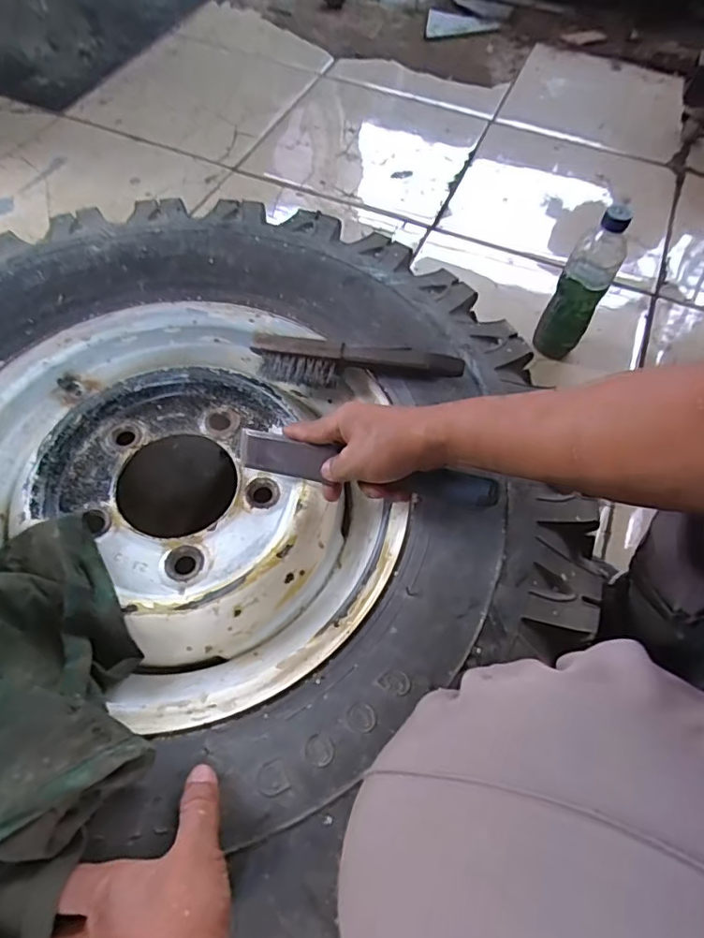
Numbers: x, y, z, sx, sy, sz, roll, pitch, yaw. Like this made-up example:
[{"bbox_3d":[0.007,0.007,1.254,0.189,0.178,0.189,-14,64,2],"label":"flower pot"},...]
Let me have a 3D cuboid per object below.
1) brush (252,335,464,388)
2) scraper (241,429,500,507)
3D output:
[{"bbox_3d":[-0.003,-0.107,0.559,0.222,0.030,0.039,6,58,20],"label":"brush"},{"bbox_3d":[0.004,-0.002,0.487,0.251,0.023,0.036,10,98,27],"label":"scraper"}]

